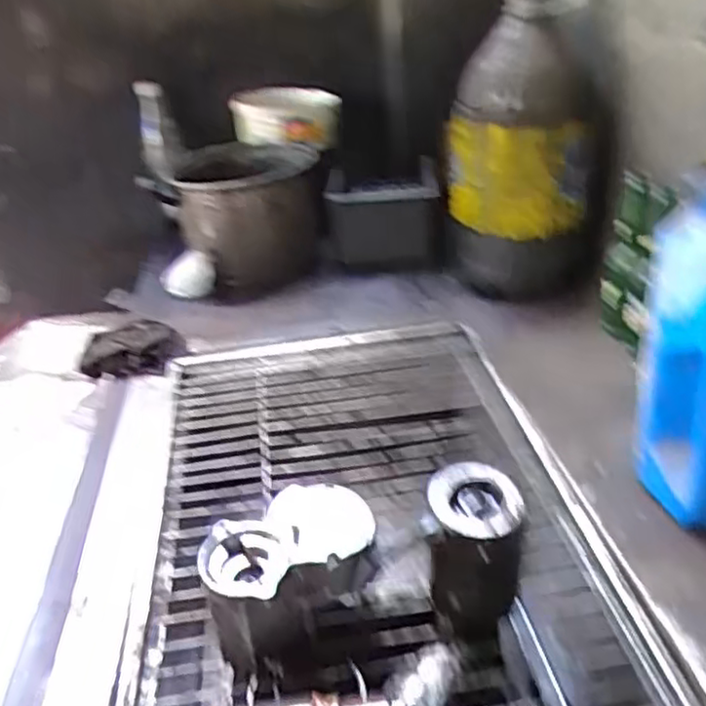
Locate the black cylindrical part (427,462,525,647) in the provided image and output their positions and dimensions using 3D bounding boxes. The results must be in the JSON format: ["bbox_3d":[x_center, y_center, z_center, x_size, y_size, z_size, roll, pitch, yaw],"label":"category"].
[{"bbox_3d":[0.101,0.166,0.565,0.071,0.128,0.069,-4,29,2],"label":"black cylindrical part"}]

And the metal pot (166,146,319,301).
[{"bbox_3d":[-0.180,-0.234,1.210,0.240,0.198,0.278,-3,29,3],"label":"metal pot"}]

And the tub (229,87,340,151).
[{"bbox_3d":[-0.132,-0.458,1.318,0.185,0.095,0.136,9,32,22],"label":"tub"}]

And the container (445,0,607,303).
[{"bbox_3d":[0.241,-0.262,0.974,0.211,0.434,0.176,1,30,11],"label":"container"}]

